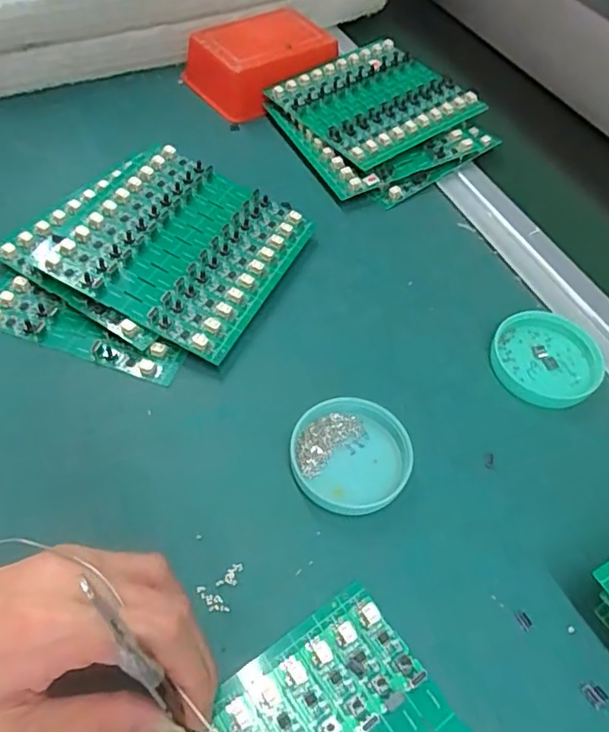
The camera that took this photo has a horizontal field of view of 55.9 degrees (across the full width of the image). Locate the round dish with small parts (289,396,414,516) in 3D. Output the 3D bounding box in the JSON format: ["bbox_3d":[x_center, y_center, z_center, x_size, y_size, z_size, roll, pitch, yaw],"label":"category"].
[{"bbox_3d":[0.027,0.048,0.314,0.066,0.017,0.061,2,55,-3],"label":"round dish with small parts"}]

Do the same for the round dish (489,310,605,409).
[{"bbox_3d":[0.155,-0.006,0.365,0.070,0.010,0.064,2,55,-3],"label":"round dish"}]

